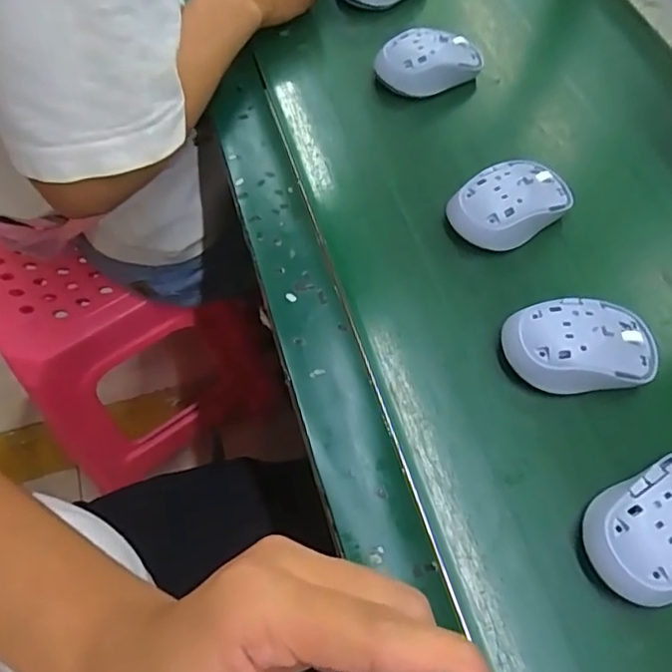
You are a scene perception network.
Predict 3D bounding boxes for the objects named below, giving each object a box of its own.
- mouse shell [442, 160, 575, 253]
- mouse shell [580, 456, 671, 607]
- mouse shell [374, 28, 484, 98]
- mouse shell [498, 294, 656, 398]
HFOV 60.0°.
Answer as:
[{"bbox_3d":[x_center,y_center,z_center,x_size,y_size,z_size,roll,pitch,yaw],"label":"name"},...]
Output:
[{"bbox_3d":[0.134,-0.103,0.451,0.101,0.037,0.065,-32,68,-18],"label":"mouse shell"},{"bbox_3d":[0.188,0.107,0.333,0.098,0.033,0.060,-28,67,-16],"label":"mouse shell"},{"bbox_3d":[0.086,-0.246,0.526,0.101,0.040,0.056,-21,65,-13],"label":"mouse shell"},{"bbox_3d":[0.164,0.006,0.392,0.100,0.036,0.062,-4,63,-5],"label":"mouse shell"}]

